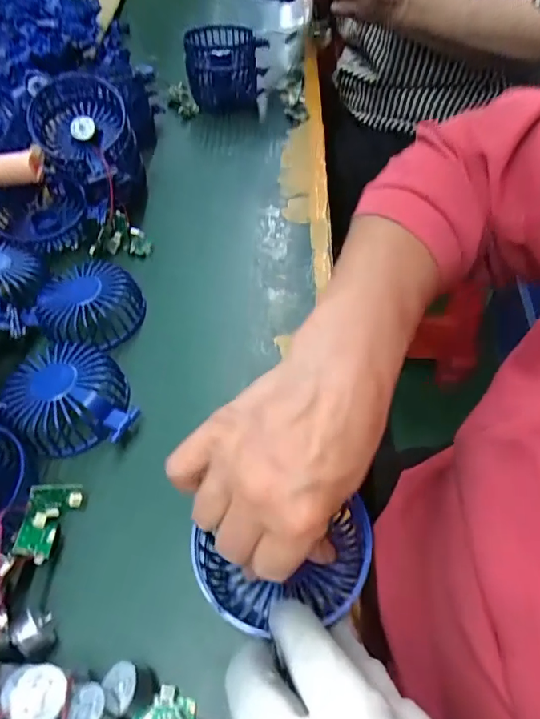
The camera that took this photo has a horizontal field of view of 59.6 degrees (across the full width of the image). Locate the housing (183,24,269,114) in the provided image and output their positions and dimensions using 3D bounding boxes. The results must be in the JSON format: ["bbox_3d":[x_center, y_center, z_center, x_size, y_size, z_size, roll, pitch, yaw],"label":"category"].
[{"bbox_3d":[-0.055,-0.376,0.603,0.098,0.070,0.097,-8,53,0],"label":"housing"}]

